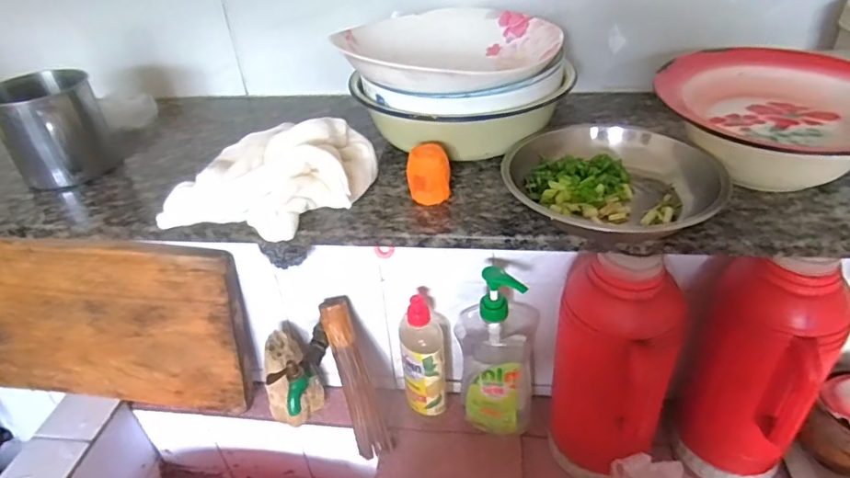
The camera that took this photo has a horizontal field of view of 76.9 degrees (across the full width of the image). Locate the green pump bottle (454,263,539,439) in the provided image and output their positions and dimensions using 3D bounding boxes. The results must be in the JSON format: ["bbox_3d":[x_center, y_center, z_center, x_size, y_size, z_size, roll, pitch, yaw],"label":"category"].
[{"bbox_3d":[0.098,0.153,0.725,0.106,0.270,0.083,2,37,9],"label":"green pump bottle"}]

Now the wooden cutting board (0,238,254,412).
[{"bbox_3d":[-0.545,0.126,0.794,0.560,0.282,0.033,1,26,7],"label":"wooden cutting board"}]

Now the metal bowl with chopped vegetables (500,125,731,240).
[{"bbox_3d":[0.142,-0.053,0.439,0.154,0.041,0.152,-3,36,2],"label":"metal bowl with chopped vegetables"}]

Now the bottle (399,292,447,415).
[{"bbox_3d":[-0.002,0.164,0.754,0.065,0.187,0.064,-4,36,0],"label":"bottle"}]

